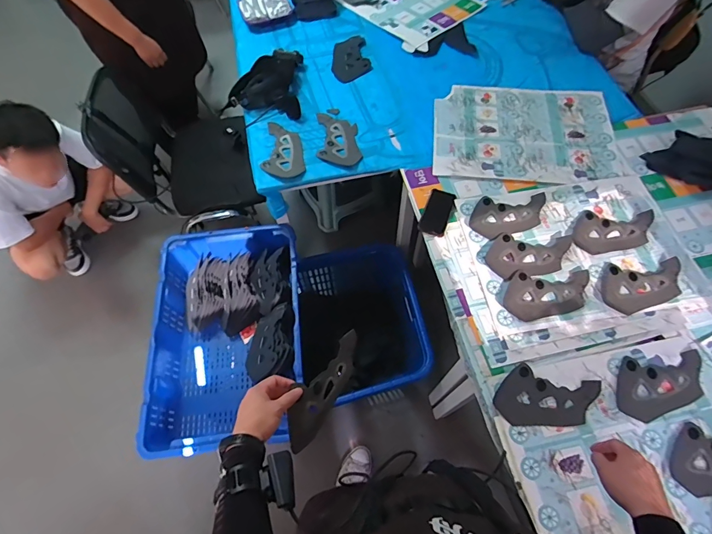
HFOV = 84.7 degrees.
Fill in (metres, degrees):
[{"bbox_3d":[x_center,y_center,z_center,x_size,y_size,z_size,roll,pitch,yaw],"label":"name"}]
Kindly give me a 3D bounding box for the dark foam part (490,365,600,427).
[{"bbox_3d":[0.413,0.276,0.840,0.228,0.014,0.122,0,62,1],"label":"dark foam part"}]

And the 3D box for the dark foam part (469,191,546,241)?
[{"bbox_3d":[0.418,-0.149,1.063,0.242,0.021,0.119,-19,64,-9],"label":"dark foam part"}]

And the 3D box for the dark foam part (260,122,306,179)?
[{"bbox_3d":[-0.221,-0.345,1.169,0.122,0.022,0.216,-9,62,-4],"label":"dark foam part"}]

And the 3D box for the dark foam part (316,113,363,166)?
[{"bbox_3d":[-0.053,-0.390,1.192,0.129,0.016,0.214,-1,62,0],"label":"dark foam part"}]

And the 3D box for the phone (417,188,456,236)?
[{"bbox_3d":[0.220,-0.150,1.060,0.069,0.015,0.148,20,64,11],"label":"phone"}]

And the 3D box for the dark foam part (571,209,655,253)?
[{"bbox_3d":[0.696,-0.099,1.048,0.247,0.019,0.118,-3,62,-1],"label":"dark foam part"}]

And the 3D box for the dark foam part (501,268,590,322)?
[{"bbox_3d":[0.465,0.058,0.947,0.231,0.018,0.119,-13,63,-6],"label":"dark foam part"}]

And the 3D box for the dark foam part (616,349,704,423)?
[{"bbox_3d":[0.677,0.261,0.863,0.225,0.018,0.130,-5,62,-2],"label":"dark foam part"}]

